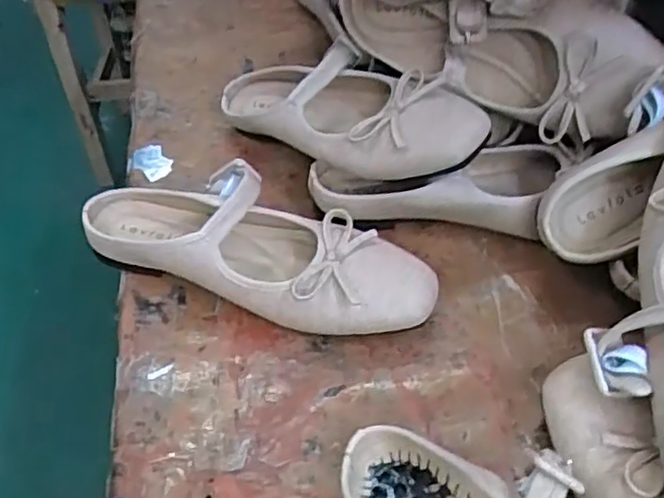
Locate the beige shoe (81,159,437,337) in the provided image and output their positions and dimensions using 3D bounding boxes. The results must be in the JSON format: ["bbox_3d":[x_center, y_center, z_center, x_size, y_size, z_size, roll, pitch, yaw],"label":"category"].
[{"bbox_3d":[-0.052,-0.002,0.440,0.245,0.057,0.082,18,52,18],"label":"beige shoe"}]

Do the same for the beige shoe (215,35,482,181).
[{"bbox_3d":[0.006,-0.104,0.489,0.089,0.055,0.239,-36,40,-26],"label":"beige shoe"}]

